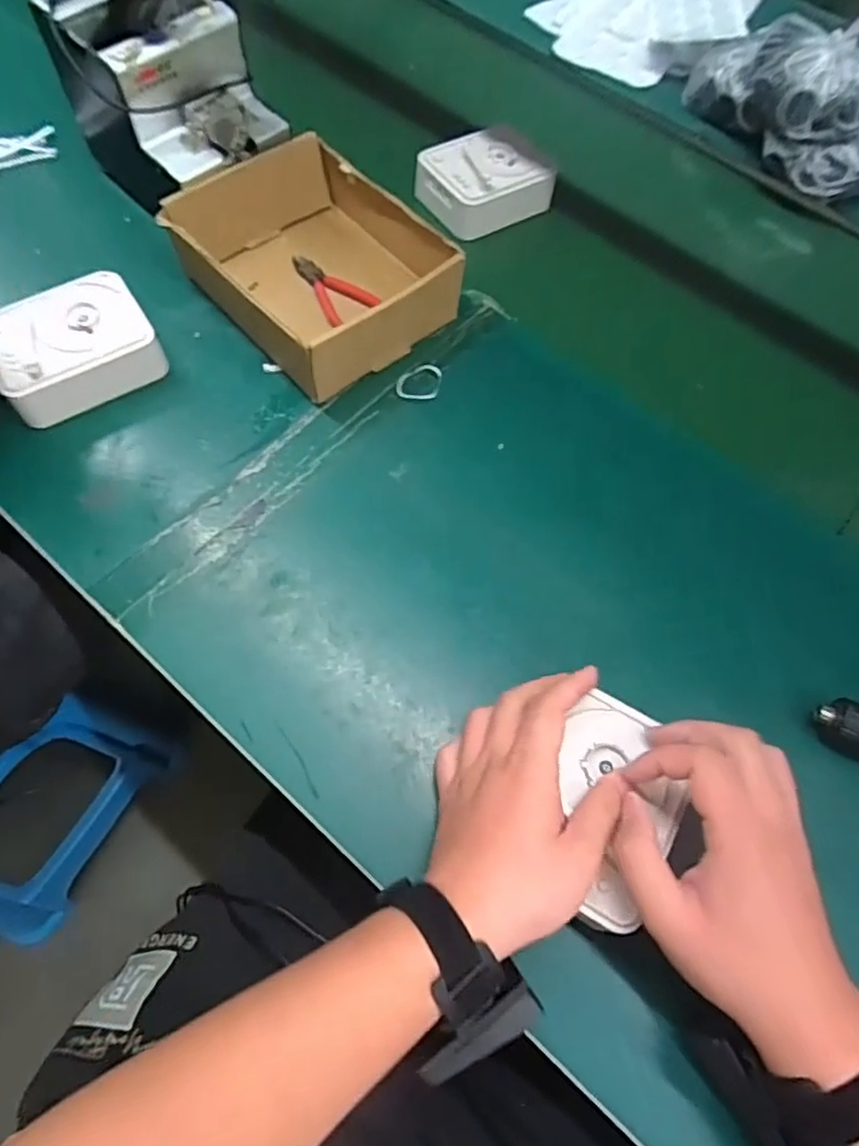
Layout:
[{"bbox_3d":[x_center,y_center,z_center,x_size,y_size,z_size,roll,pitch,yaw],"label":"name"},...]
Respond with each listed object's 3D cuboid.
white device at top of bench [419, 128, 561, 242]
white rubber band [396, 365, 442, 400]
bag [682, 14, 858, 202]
[{"bbox_3d":[0.060,-0.419,0.706,0.135,0.046,0.106,-28,68,-15],"label":"white device at top of bench"},{"bbox_3d":[-0.009,-0.172,0.595,0.039,0.006,0.038,9,64,2],"label":"white rubber band"},{"bbox_3d":[0.420,-0.563,0.743,0.111,0.140,0.262,-24,68,-15],"label":"bag"}]

